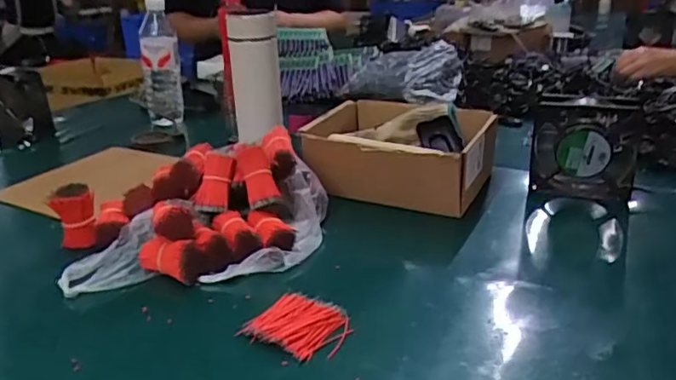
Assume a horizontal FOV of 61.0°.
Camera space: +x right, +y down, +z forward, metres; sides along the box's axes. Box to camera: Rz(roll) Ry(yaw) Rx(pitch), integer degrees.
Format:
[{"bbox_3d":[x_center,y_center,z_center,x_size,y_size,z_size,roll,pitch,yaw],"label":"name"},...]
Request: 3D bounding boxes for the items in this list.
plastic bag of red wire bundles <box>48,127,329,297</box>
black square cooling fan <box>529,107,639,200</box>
[{"bbox_3d":[-0.156,0.030,0.625,0.292,0.107,0.151,-5,22,-7],"label":"plastic bag of red wire bundles"},{"bbox_3d":[0.305,-0.048,0.715,0.120,0.114,0.038,7,24,22],"label":"black square cooling fan"}]

